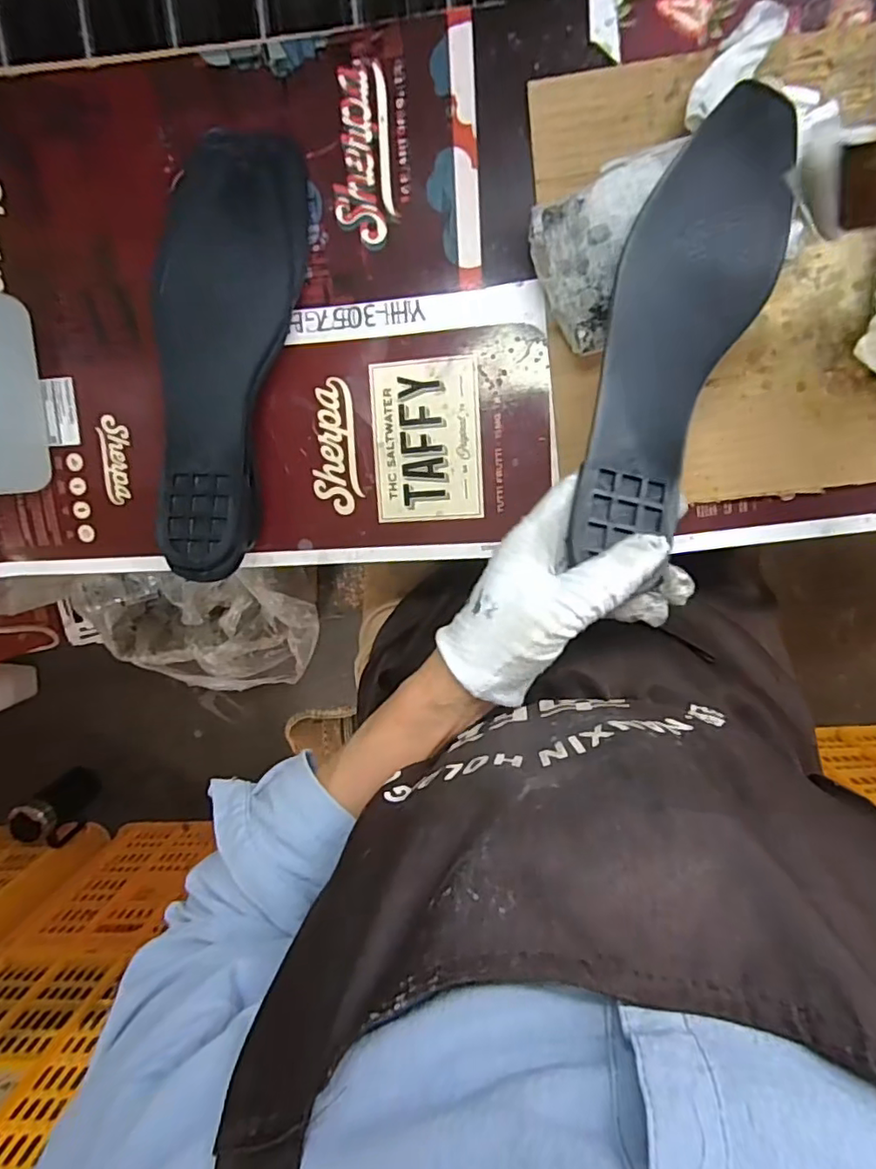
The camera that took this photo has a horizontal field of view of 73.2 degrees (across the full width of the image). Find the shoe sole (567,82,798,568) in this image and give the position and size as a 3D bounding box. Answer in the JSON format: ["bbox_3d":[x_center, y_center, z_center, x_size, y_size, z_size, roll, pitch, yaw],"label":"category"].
[{"bbox_3d":[0.119,-0.127,0.294,0.071,0.018,0.231,19,93,2],"label":"shoe sole"}]

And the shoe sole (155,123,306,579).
[{"bbox_3d":[-0.137,-0.145,0.371,0.089,0.058,0.270,4,100,4],"label":"shoe sole"}]

